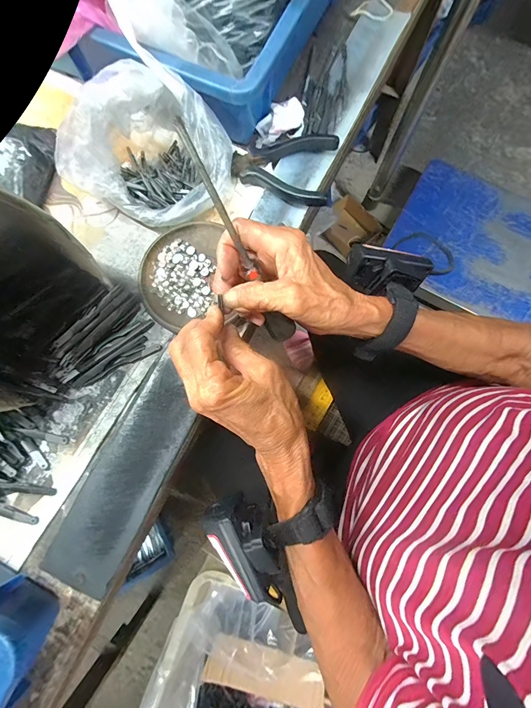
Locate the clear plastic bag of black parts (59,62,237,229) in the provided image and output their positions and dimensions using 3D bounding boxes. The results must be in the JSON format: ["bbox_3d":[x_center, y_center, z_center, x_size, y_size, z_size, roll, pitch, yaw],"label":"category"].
[{"bbox_3d":[-0.105,-0.193,0.299,0.127,0.084,0.118,24,79,6],"label":"clear plastic bag of black parts"}]

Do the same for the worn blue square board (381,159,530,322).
[{"bbox_3d":[0.619,-0.305,0.902,0.495,0.040,0.397,28,80,7],"label":"worn blue square board"}]

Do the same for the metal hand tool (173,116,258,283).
[{"bbox_3d":[-0.028,-0.093,0.207,0.009,0.103,0.010,-39,47,-7],"label":"metal hand tool"}]

